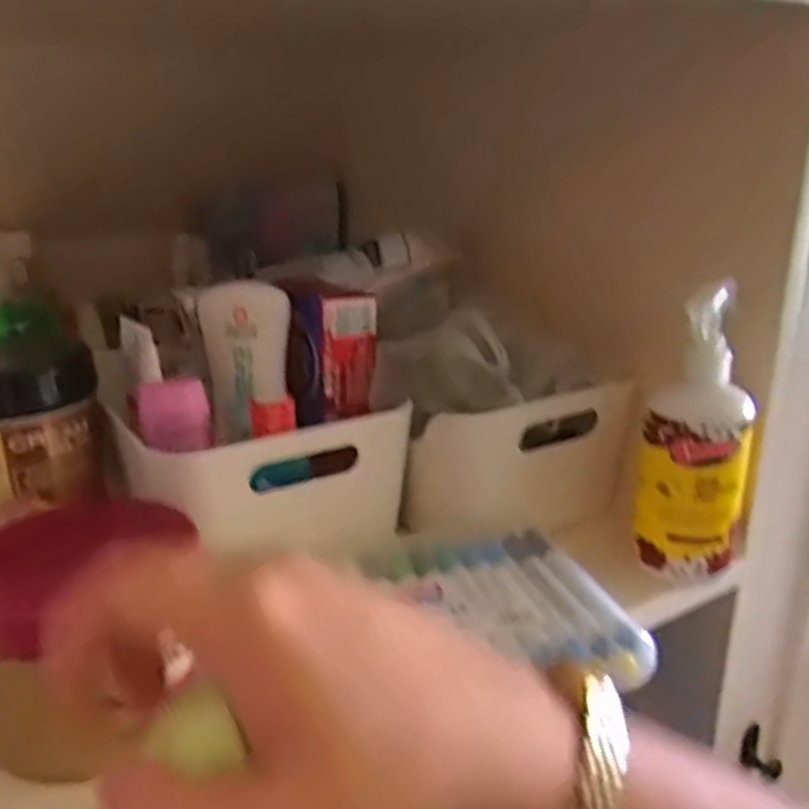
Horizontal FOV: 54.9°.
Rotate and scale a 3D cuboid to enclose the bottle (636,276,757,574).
[{"bbox_3d":[0.177,0.021,0.467,0.056,0.165,0.058,-17,24,-41],"label":"bottle"}]

